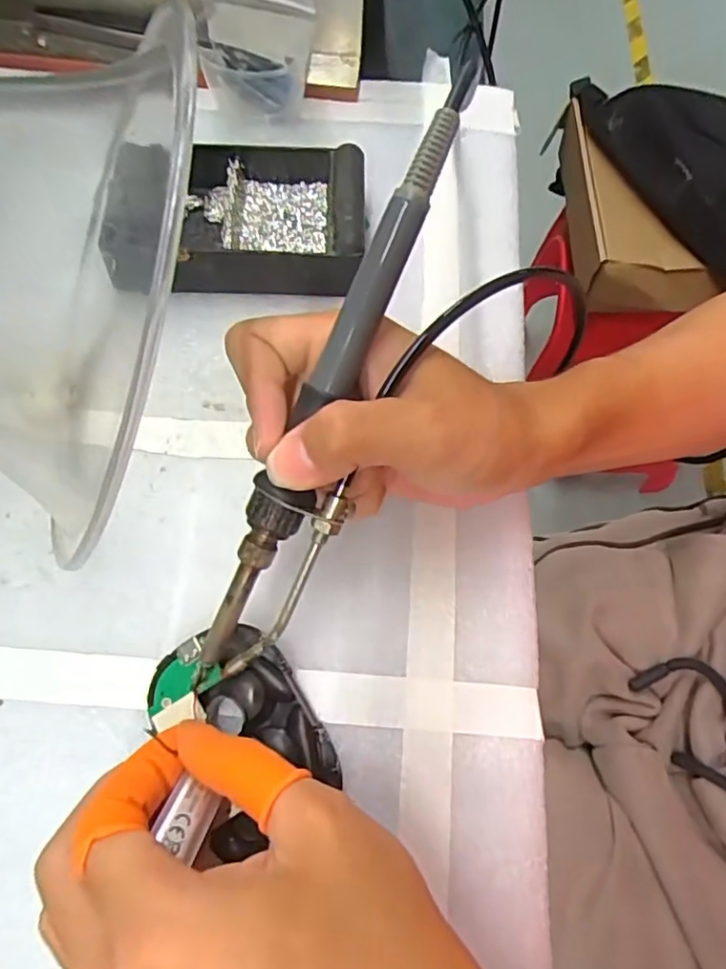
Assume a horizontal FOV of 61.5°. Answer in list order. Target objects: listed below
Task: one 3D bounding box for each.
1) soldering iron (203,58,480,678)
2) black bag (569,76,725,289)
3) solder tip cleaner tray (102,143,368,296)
[{"bbox_3d":[-0.009,-0.030,0.207,0.031,0.018,0.214,22,95,9],"label":"soldering iron"},{"bbox_3d":[0.359,-0.370,0.689,0.113,0.099,0.326,-25,70,-11],"label":"black bag"},{"bbox_3d":[-0.051,-0.141,0.319,0.103,0.034,0.081,-2,67,-1],"label":"solder tip cleaner tray"}]

